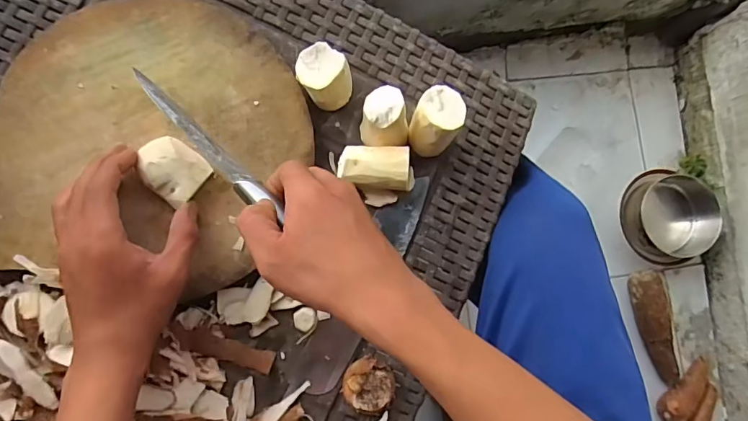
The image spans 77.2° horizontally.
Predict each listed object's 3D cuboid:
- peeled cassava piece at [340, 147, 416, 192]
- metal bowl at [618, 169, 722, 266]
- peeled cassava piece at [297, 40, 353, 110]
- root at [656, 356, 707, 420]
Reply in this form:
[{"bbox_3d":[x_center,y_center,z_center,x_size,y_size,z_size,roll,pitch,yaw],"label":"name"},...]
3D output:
[{"bbox_3d":[0.004,-0.034,0.380,0.063,0.027,0.033,5,85,-7],"label":"peeled cassava piece"},{"bbox_3d":[0.526,0.012,0.854,0.149,0.090,0.166,-3,86,-7],"label":"metal bowl"},{"bbox_3d":[-0.040,-0.102,0.368,0.043,0.048,0.036,35,82,-4],"label":"peeled cassava piece"},{"bbox_3d":[0.571,0.326,0.845,0.135,0.044,0.037,-41,92,-8],"label":"root"}]

